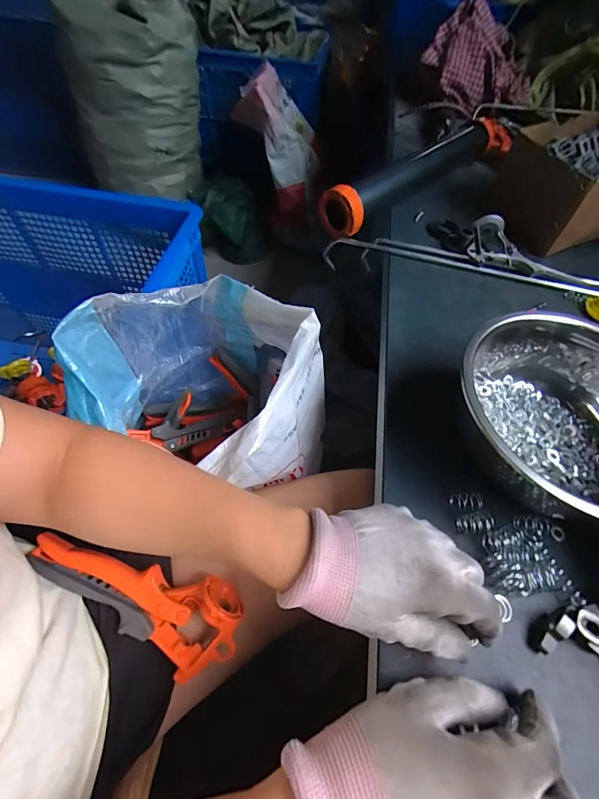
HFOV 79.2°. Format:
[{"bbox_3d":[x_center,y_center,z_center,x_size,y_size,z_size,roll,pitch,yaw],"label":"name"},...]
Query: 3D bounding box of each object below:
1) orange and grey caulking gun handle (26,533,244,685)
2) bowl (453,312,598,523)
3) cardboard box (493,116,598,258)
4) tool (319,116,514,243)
[{"bbox_3d":[-0.150,0.183,0.330,0.192,0.048,0.079,17,83,4],"label":"orange and grey caulking gun handle"},{"bbox_3d":[0.216,0.019,0.300,0.165,0.074,0.179,-4,57,-7],"label":"bowl"},{"bbox_3d":[0.378,-0.305,0.509,0.149,0.089,0.159,-14,58,-14],"label":"cardboard box"},{"bbox_3d":[0.208,-0.370,0.564,0.461,0.057,0.065,-37,66,-25],"label":"tool"}]

